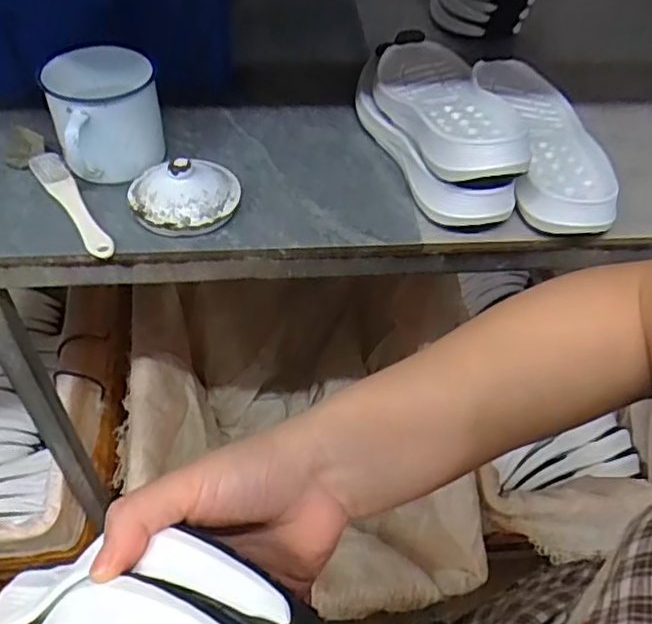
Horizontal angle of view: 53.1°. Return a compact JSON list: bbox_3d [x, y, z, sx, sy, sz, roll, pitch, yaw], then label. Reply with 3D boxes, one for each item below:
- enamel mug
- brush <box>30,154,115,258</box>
[{"bbox_3d":[-0.209,-0.181,0.625,0.100,0.096,0.117,-11,50,-14],"label":"enamel mug"},{"bbox_3d":[-0.237,-0.103,0.608,0.026,0.015,0.156,-26,55,-25],"label":"brush"}]

